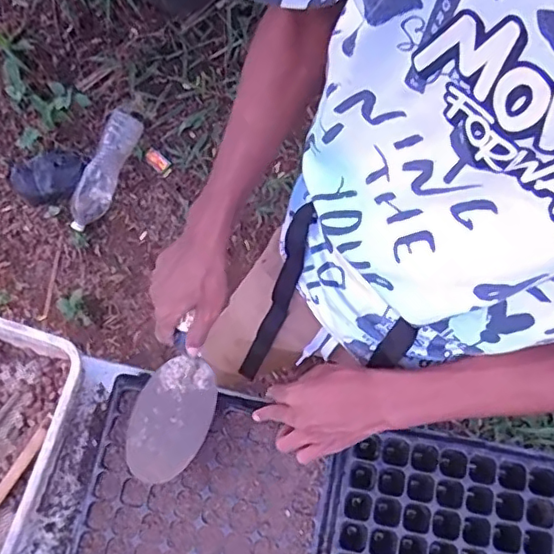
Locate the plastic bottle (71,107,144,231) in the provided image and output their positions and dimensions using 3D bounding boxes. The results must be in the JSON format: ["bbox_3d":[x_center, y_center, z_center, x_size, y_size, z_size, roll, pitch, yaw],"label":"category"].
[{"bbox_3d":[-0.448,-0.275,1.517,0.073,0.066,0.323,27,93,9],"label":"plastic bottle"}]

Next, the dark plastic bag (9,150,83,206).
[{"bbox_3d":[-0.606,-0.262,1.540,0.191,0.046,0.139,-18,73,-5],"label":"dark plastic bag"}]

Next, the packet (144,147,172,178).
[{"bbox_3d":[-0.314,-0.306,1.556,0.040,0.020,0.085,-43,76,-12],"label":"packet"}]

